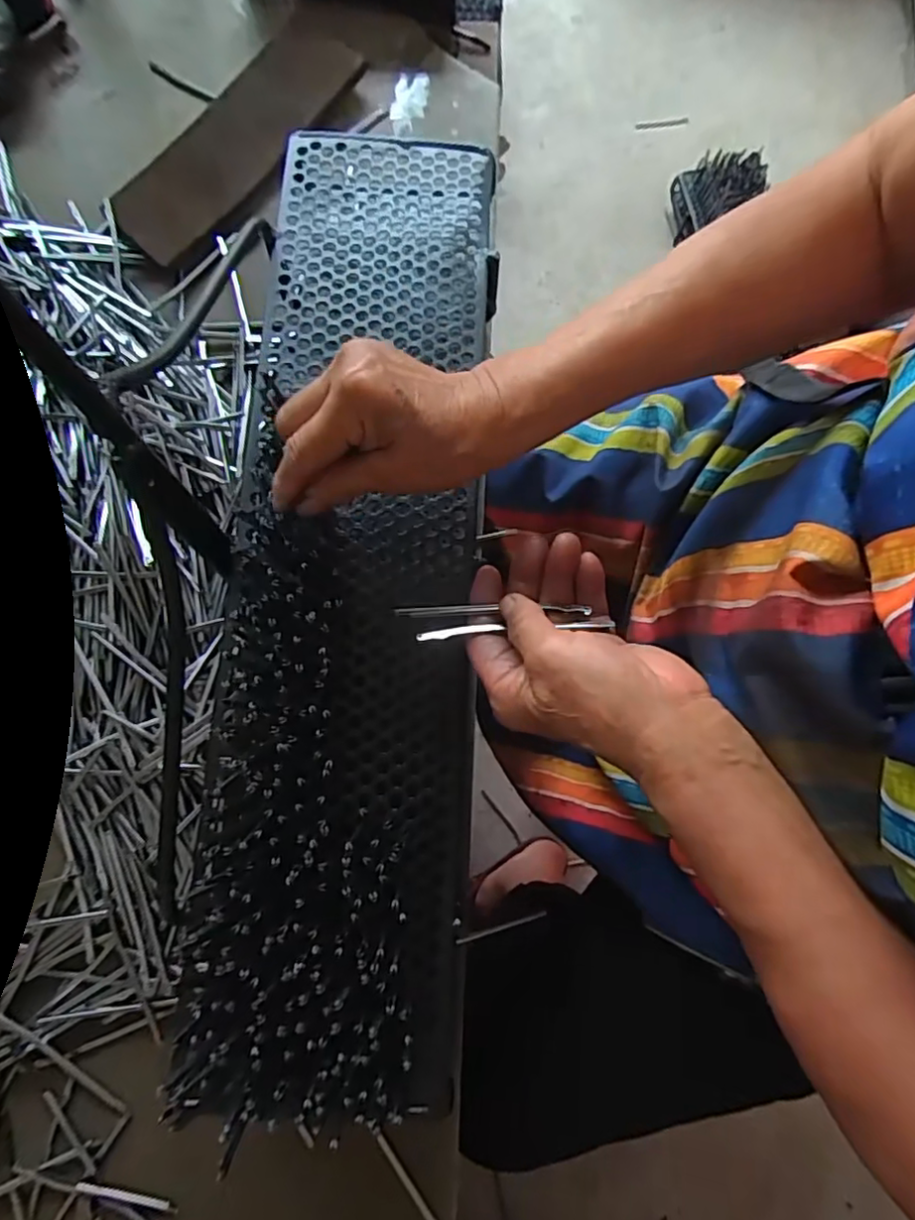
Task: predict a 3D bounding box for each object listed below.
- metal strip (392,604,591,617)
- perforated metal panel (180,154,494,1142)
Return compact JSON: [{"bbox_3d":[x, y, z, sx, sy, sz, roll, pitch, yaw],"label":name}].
[{"bbox_3d":[0.019,0.000,0.333,0.107,0.004,0.006,-1,80,1],"label":"metal strip"},{"bbox_3d":[-0.058,-0.042,0.357,0.139,0.041,0.581,4,76,-8],"label":"perforated metal panel"}]

